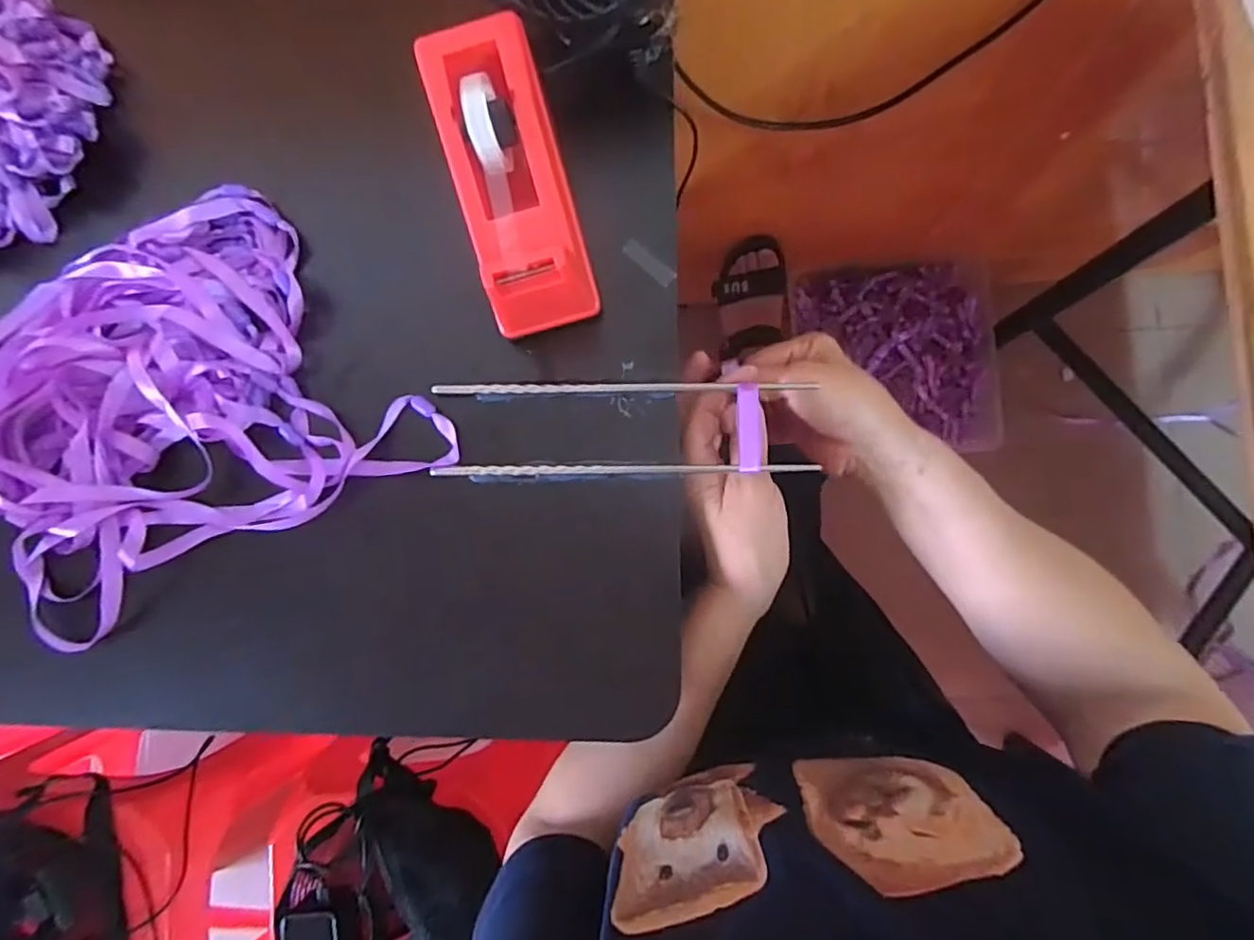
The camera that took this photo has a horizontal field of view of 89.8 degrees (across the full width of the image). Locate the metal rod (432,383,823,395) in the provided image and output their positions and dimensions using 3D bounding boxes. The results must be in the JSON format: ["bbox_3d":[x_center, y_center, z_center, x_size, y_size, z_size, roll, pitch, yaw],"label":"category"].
[{"bbox_3d":[-0.013,-0.048,0.368,0.202,0.006,0.005,0,84,4],"label":"metal rod"}]

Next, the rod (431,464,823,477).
[{"bbox_3d":[-0.004,0.000,0.365,0.220,0.010,0.005,-1,84,3],"label":"rod"}]

